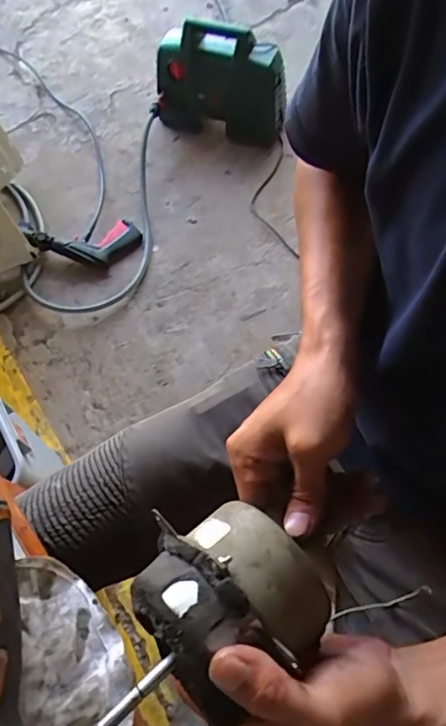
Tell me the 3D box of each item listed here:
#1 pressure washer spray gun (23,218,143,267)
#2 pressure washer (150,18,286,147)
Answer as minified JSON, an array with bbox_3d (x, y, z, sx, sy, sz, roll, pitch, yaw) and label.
[{"bbox_3d":[-0.367,-0.317,1.349,0.295,0.057,0.133,-8,64,-2],"label":"pressure washer spray gun"},{"bbox_3d":[-0.005,-0.779,1.457,0.349,0.267,0.183,2,64,3],"label":"pressure washer"}]

